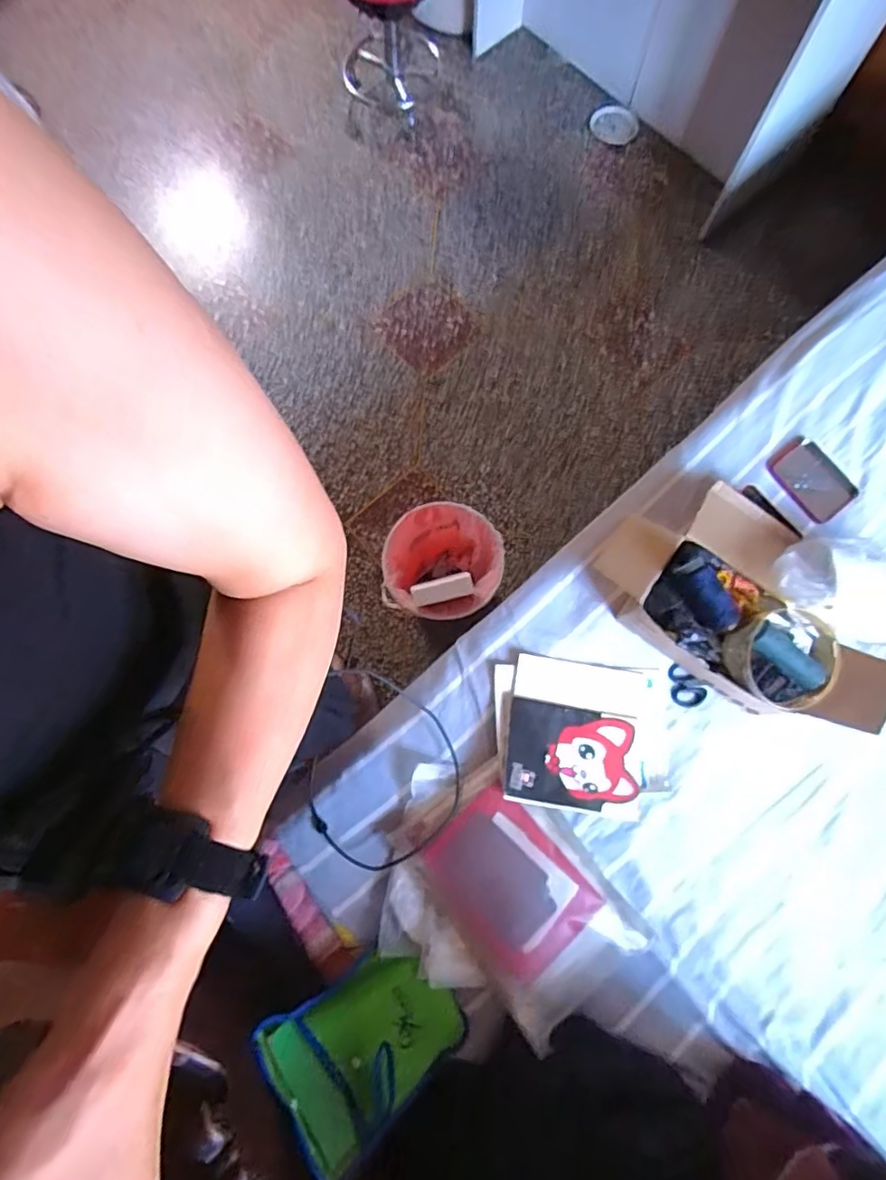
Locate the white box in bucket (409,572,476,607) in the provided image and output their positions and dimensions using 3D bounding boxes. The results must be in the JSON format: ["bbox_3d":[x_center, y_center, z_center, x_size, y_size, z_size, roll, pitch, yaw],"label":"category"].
[{"bbox_3d":[-0.001,0.001,1.193,0.132,0.018,0.052,-13,78,13],"label":"white box in bucket"}]

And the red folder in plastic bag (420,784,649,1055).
[{"bbox_3d":[0.118,0.424,0.769,0.203,0.042,0.286,-34,79,-7],"label":"red folder in plastic bag"}]

